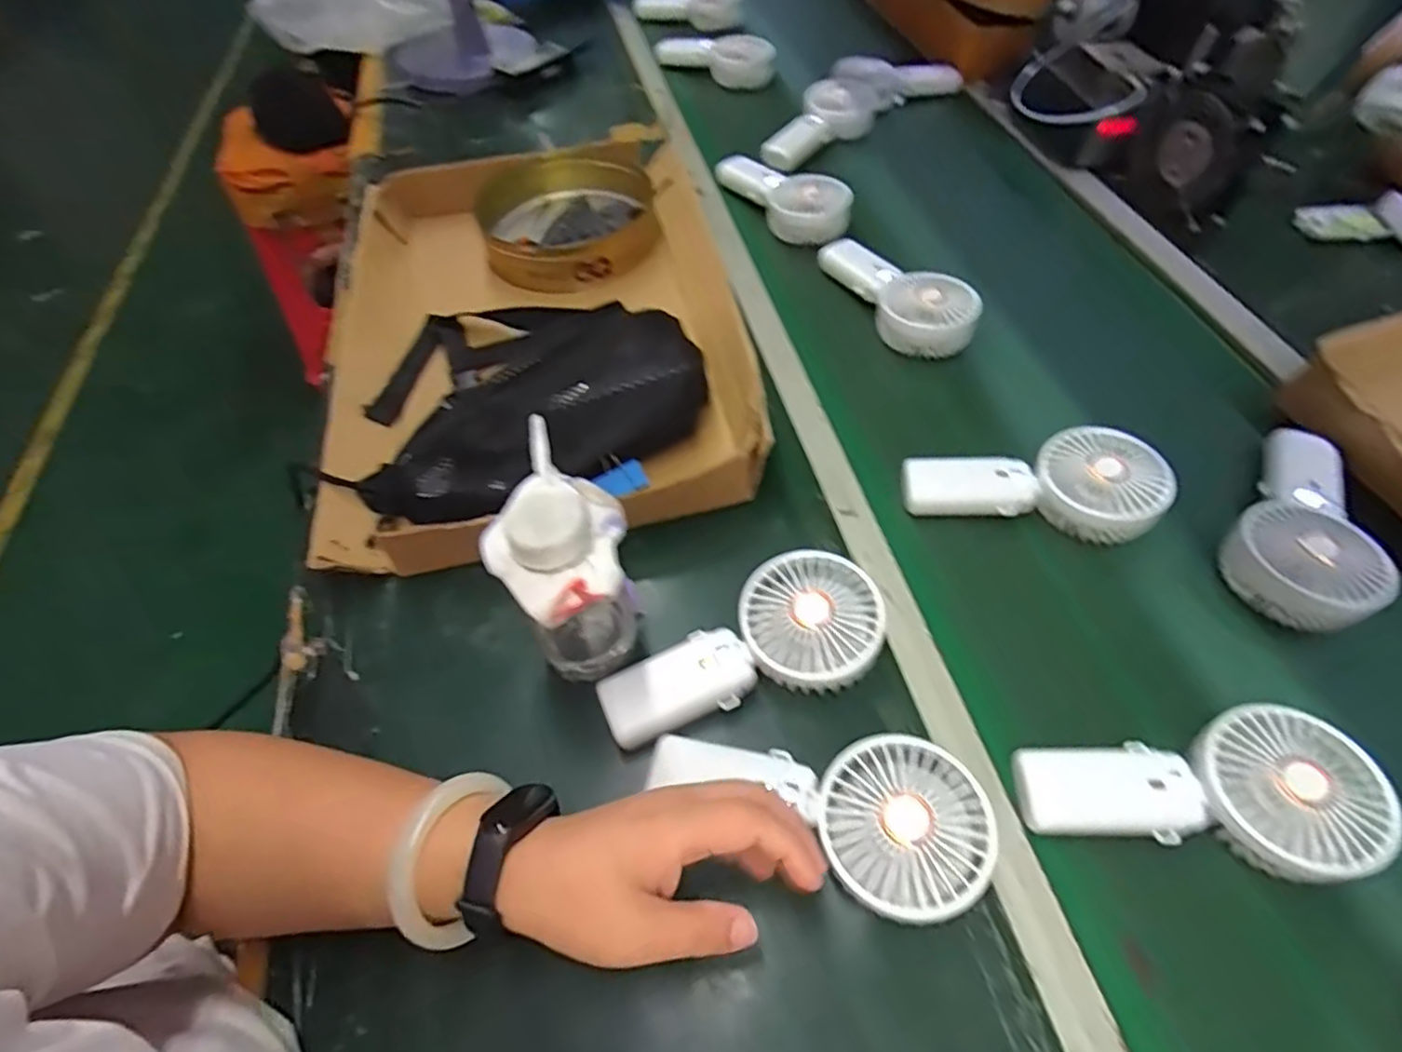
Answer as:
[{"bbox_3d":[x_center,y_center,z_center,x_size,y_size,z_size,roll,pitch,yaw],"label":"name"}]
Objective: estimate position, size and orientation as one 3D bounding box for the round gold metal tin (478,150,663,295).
[{"bbox_3d":[-0.140,-0.337,0.731,0.183,0.048,0.189,2,52,-2],"label":"round gold metal tin"}]

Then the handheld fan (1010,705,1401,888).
[{"bbox_3d":[0.279,0.155,0.390,0.183,0.033,0.085,-4,52,10],"label":"handheld fan"}]

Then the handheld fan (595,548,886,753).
[{"bbox_3d":[0.028,0.084,0.438,0.183,0.044,0.086,-26,57,-4],"label":"handheld fan"}]

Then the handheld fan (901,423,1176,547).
[{"bbox_3d":[0.251,-0.031,0.523,0.180,0.059,0.084,3,52,-1],"label":"handheld fan"}]

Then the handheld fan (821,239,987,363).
[{"bbox_3d":[0.193,-0.233,0.668,0.075,0.047,0.180,-19,56,-17],"label":"handheld fan"}]

